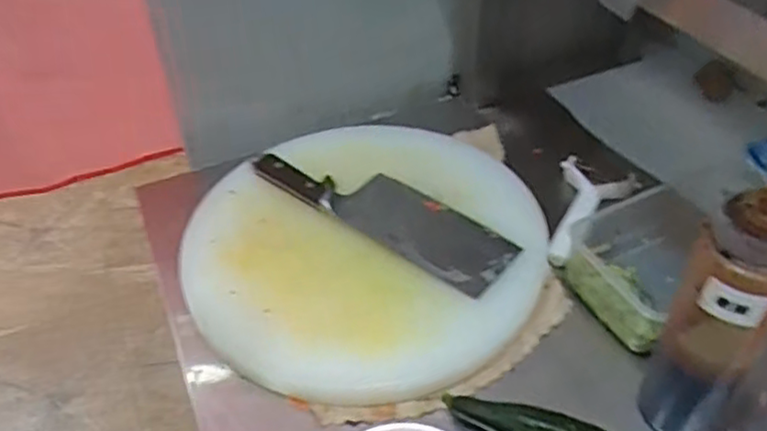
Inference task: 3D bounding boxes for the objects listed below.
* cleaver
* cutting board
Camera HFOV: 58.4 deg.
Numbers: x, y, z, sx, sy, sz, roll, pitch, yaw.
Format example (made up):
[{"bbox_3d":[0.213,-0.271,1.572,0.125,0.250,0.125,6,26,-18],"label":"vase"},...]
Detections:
[{"bbox_3d":[-0.003,-0.011,0.727,0.291,0.023,0.075,27,54,28],"label":"cleaver"},{"bbox_3d":[-0.017,0.028,0.714,0.351,0.027,0.352,6,47,11],"label":"cutting board"}]

